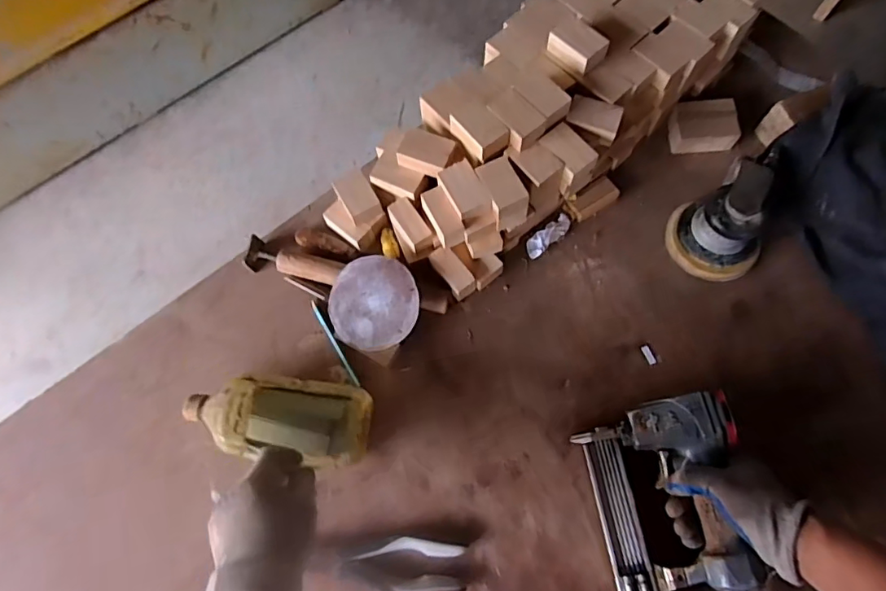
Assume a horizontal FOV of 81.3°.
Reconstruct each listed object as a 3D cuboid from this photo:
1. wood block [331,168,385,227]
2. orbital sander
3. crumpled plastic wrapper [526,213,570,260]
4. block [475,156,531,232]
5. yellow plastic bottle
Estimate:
[{"bbox_3d":[-0.111,-0.127,0.667,0.043,0.025,0.065,-28,72,-8],"label":"wood block"},{"bbox_3d":[0.364,-0.092,0.652,0.130,0.099,0.116,-30,71,-9],"label":"orbital sander"},{"bbox_3d":[0.143,-0.081,0.696,0.072,0.016,0.027,-37,72,-11],"label":"crumpled plastic wrapper"},{"bbox_3d":[0.073,-0.124,0.627,0.043,0.054,0.070,-22,71,-6],"label":"block"},{"bbox_3d":[-0.188,0.144,0.596,0.201,0.084,0.084,6,70,5],"label":"yellow plastic bottle"}]

